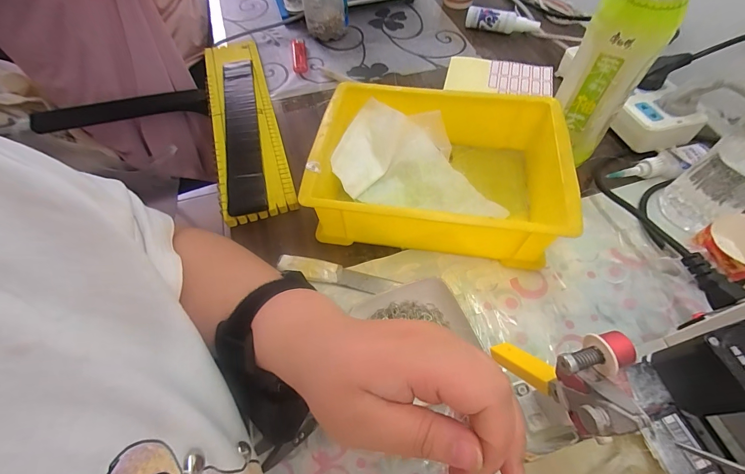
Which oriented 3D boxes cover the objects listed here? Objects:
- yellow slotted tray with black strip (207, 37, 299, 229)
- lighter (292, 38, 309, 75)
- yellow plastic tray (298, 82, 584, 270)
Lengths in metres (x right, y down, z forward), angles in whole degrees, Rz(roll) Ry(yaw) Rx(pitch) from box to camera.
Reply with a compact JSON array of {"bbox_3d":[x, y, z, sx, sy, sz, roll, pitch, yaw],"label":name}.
[{"bbox_3d":[-0.173,-0.160,0.459,0.081,0.022,0.333,-16,59,-8],"label":"yellow slotted tray with black strip"},{"bbox_3d":[-0.114,-0.284,0.541,0.021,0.010,0.087,-9,59,-4],"label":"lighter"},{"bbox_3d":[0.065,-0.068,0.362,0.236,0.073,0.169,7,59,6],"label":"yellow plastic tray"}]

